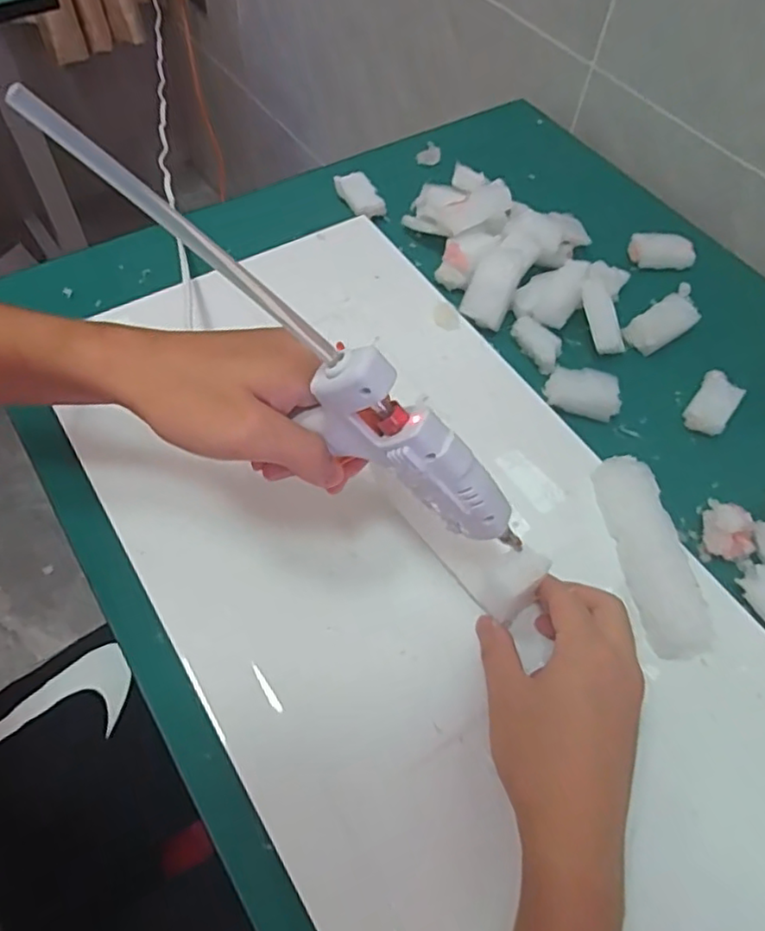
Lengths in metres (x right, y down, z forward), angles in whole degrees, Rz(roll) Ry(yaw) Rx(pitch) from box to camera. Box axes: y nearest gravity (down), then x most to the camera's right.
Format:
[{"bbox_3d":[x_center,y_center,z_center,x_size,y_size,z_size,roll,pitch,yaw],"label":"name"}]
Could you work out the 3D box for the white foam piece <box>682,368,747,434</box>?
[{"bbox_3d":[0.250,-0.048,0.477,0.029,0.013,0.056,33,62,16],"label":"white foam piece"}]

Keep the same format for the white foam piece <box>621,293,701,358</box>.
[{"bbox_3d":[0.227,-0.114,0.515,0.058,0.020,0.029,-28,64,-19],"label":"white foam piece"}]

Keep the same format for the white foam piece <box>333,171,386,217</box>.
[{"bbox_3d":[-0.021,-0.248,0.582,0.031,0.011,0.054,-21,62,-16],"label":"white foam piece"}]

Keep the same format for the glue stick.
[{"bbox_3d":[-0.069,-0.083,0.234,0.135,0.010,0.007,37,55,-31],"label":"glue stick"}]

